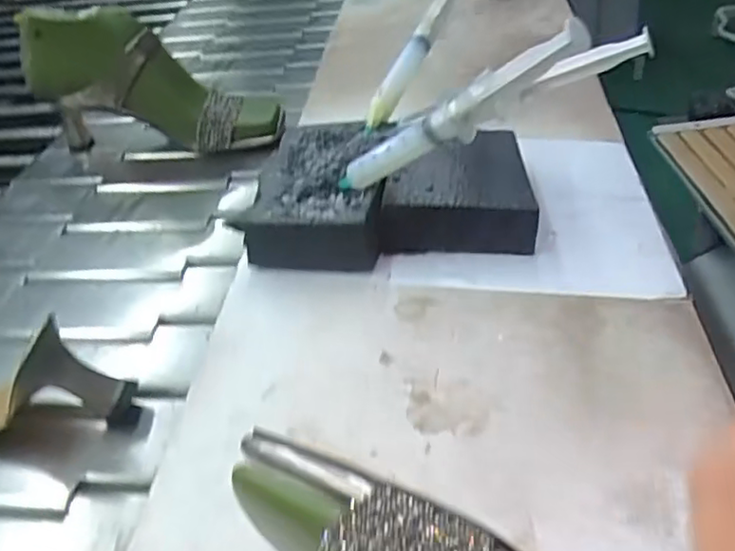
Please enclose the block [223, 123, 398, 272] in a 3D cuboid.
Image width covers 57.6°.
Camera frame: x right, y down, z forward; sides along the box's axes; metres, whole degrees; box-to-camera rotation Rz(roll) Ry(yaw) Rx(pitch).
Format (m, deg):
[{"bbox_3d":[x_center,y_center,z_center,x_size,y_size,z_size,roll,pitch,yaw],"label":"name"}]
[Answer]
[{"bbox_3d":[-0.024,-0.053,0.425,0.080,0.037,0.123,2,39,12],"label":"block"}]

